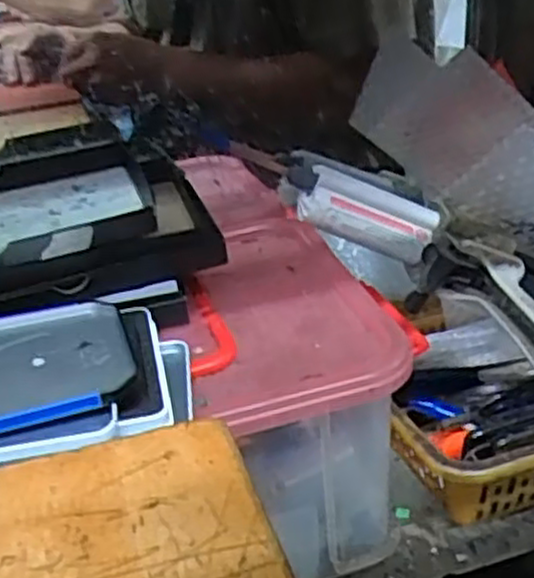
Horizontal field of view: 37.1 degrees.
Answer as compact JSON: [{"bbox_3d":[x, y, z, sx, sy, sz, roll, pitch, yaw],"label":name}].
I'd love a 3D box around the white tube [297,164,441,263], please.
[{"bbox_3d":[0.072,-0.053,0.575,0.099,0.042,0.019,19,22,-13],"label":"white tube"}]

